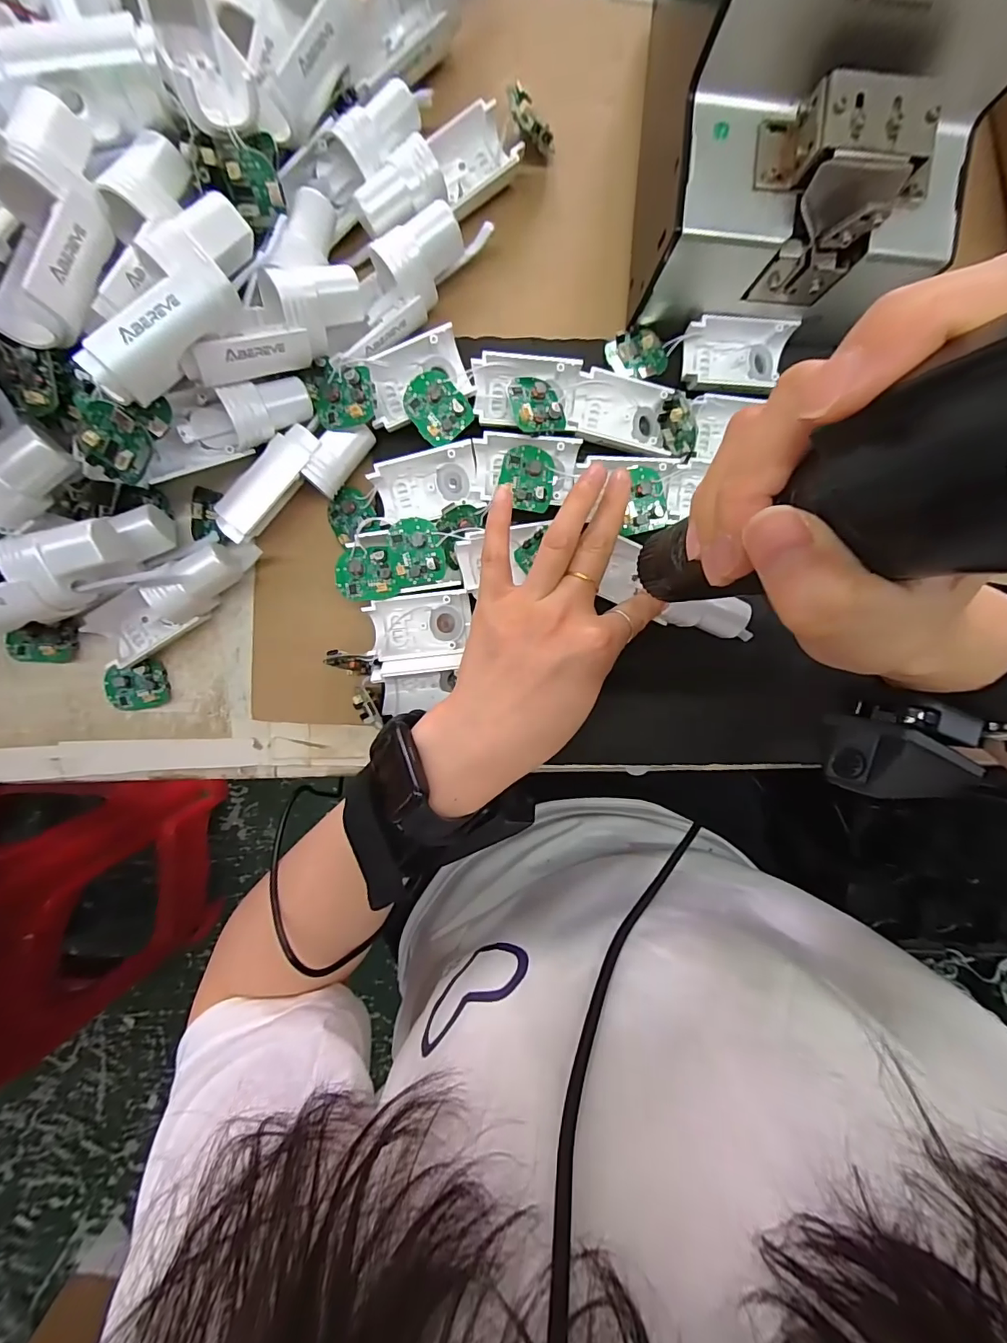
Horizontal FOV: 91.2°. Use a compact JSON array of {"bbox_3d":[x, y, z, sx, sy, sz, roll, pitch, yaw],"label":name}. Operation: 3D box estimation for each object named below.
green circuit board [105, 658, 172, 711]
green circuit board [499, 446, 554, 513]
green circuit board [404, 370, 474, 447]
[{"bbox_3d":[-0.216,0.009,0.291,0.030,0.010,0.028,-16,96,-2],"label":"green circuit board"},{"bbox_3d":[0.013,-0.103,0.263,0.028,0.005,0.033,6,95,-4],"label":"green circuit board"},{"bbox_3d":[-0.035,-0.138,0.258,0.028,0.006,0.036,-40,101,3],"label":"green circuit board"}]

